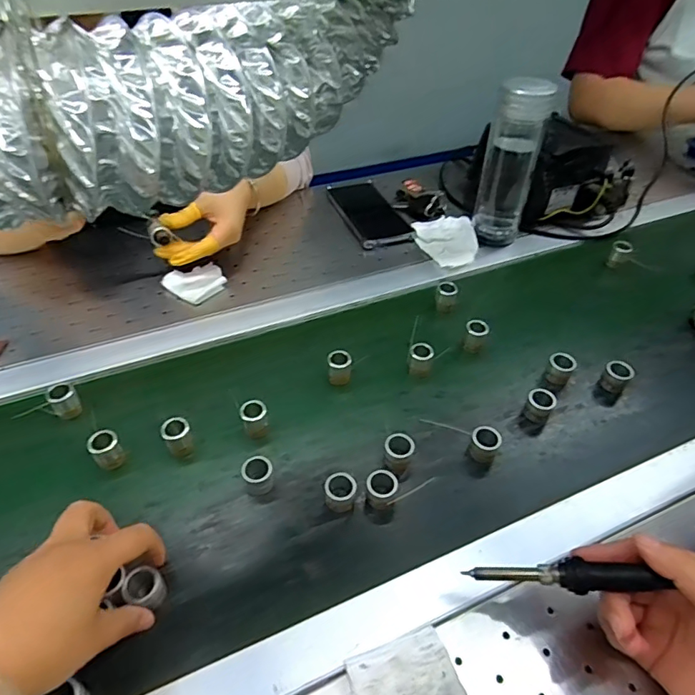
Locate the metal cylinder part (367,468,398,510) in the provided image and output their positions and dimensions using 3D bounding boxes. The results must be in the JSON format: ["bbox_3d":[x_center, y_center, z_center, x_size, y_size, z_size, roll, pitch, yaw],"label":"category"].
[{"bbox_3d":[0.029,0.120,0.422,0.024,0.025,0.022,1,44,-1],"label":"metal cylinder part"}]

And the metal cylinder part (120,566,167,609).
[{"bbox_3d":[-0.147,0.175,0.364,0.026,0.021,0.025,1,44,-1],"label":"metal cylinder part"}]

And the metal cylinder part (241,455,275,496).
[{"bbox_3d":[-0.077,0.111,0.431,0.025,0.026,0.024,1,44,-1],"label":"metal cylinder part"}]

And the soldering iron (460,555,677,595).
[{"bbox_3d":[0.181,0.145,0.315,0.201,0.016,0.018,-4,43,12],"label":"soldering iron"}]

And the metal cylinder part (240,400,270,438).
[{"bbox_3d":[-0.086,0.067,0.464,0.023,0.030,0.023,-9,45,-11],"label":"metal cylinder part"}]

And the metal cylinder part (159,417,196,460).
[{"bbox_3d":[-0.152,0.082,0.451,0.024,0.037,0.022,1,44,-1],"label":"metal cylinder part"}]

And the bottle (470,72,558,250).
[{"bbox_3d":[0.219,-0.247,0.674,0.066,0.206,0.057,16,46,14],"label":"bottle"}]

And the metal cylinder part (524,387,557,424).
[{"bbox_3d":[0.188,0.058,0.491,0.024,0.027,0.027,27,49,24],"label":"metal cylinder part"}]

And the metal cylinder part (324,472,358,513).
[{"bbox_3d":[-0.006,0.121,0.420,0.026,0.023,0.024,1,44,-1],"label":"metal cylinder part"}]

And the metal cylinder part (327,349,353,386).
[{"bbox_3d":[-0.008,0.021,0.512,0.024,0.031,0.022,1,44,-1],"label":"metal cylinder part"}]

